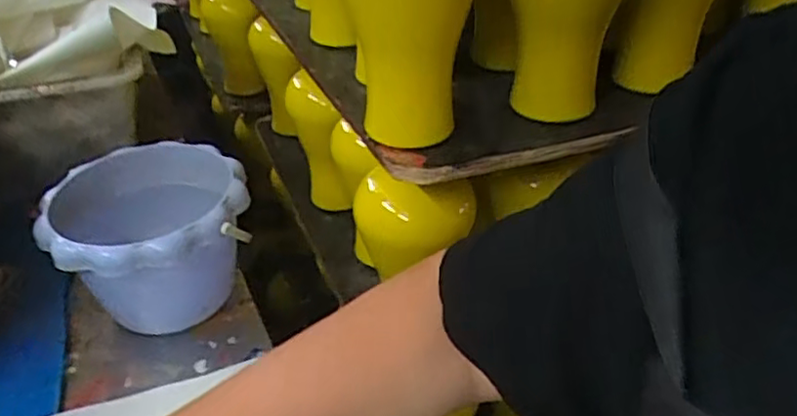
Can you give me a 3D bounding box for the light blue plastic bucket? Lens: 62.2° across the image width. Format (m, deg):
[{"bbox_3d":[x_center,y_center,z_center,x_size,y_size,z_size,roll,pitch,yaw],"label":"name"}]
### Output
[{"bbox_3d":[-0.206,0.033,0.564,0.153,0.121,0.151,0,33,0],"label":"light blue plastic bucket"}]

